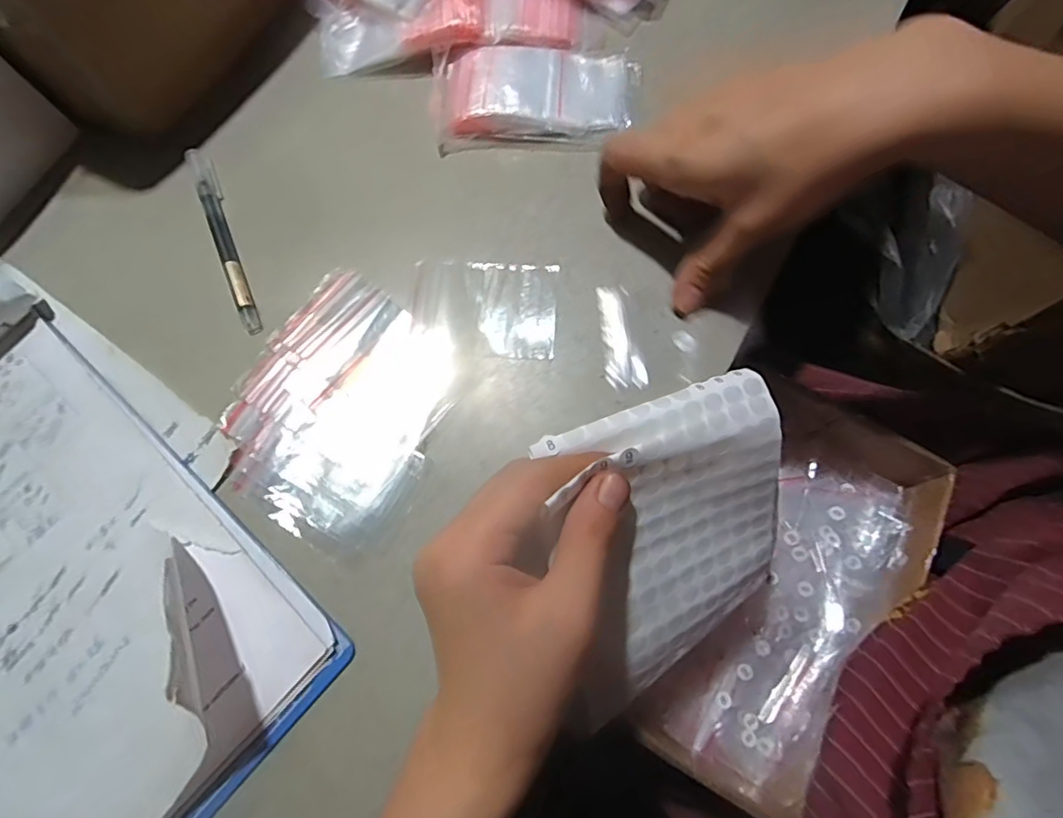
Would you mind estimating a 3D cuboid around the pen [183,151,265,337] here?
[{"bbox_3d":[-0.196,-0.109,0.350,0.014,0.010,0.140,-25,73,-3],"label":"pen"}]

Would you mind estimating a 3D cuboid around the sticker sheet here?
[{"bbox_3d":[0.068,0.067,0.275,0.125,0.032,0.141,-19,112,-20],"label":"sticker sheet"}]

